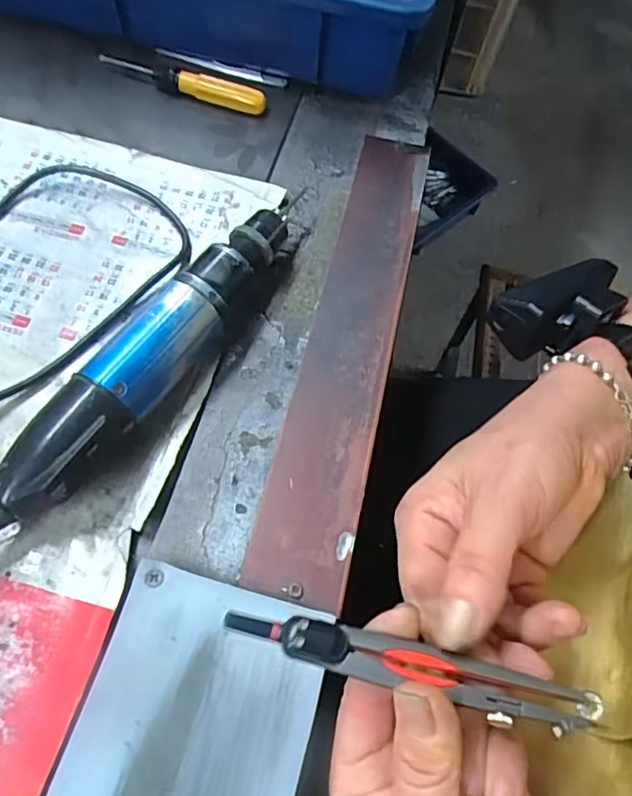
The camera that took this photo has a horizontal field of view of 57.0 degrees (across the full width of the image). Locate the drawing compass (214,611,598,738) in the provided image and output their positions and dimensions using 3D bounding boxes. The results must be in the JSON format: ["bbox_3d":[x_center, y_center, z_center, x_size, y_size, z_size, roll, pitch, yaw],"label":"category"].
[{"bbox_3d":[0.030,0.092,0.201,0.124,0.008,0.014,14,63,3],"label":"drawing compass"}]

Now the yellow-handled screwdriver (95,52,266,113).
[{"bbox_3d":[-0.098,-0.230,0.423,0.127,0.017,0.011,18,63,5],"label":"yellow-handled screwdriver"}]

